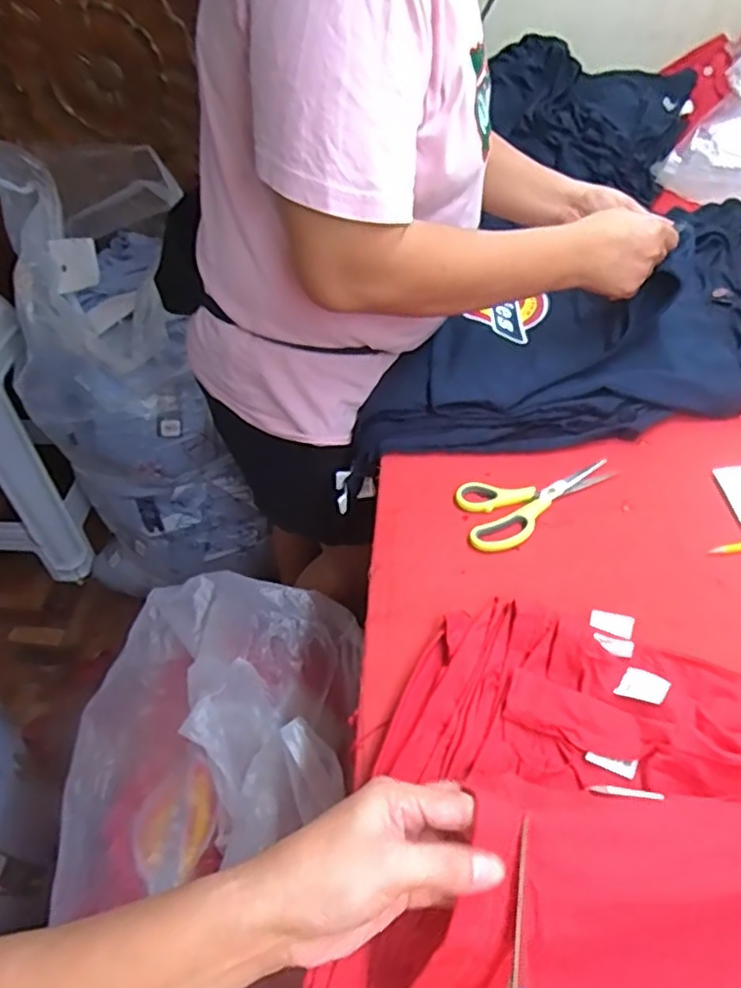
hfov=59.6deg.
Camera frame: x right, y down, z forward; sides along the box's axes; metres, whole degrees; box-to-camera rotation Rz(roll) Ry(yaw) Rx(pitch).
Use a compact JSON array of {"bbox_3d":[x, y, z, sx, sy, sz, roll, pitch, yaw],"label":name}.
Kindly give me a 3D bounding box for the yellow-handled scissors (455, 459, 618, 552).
[{"bbox_3d":[0.164,-0.002,0.675,0.177,0.012,0.088,-27,53,-23],"label":"yellow-handled scissors"}]

